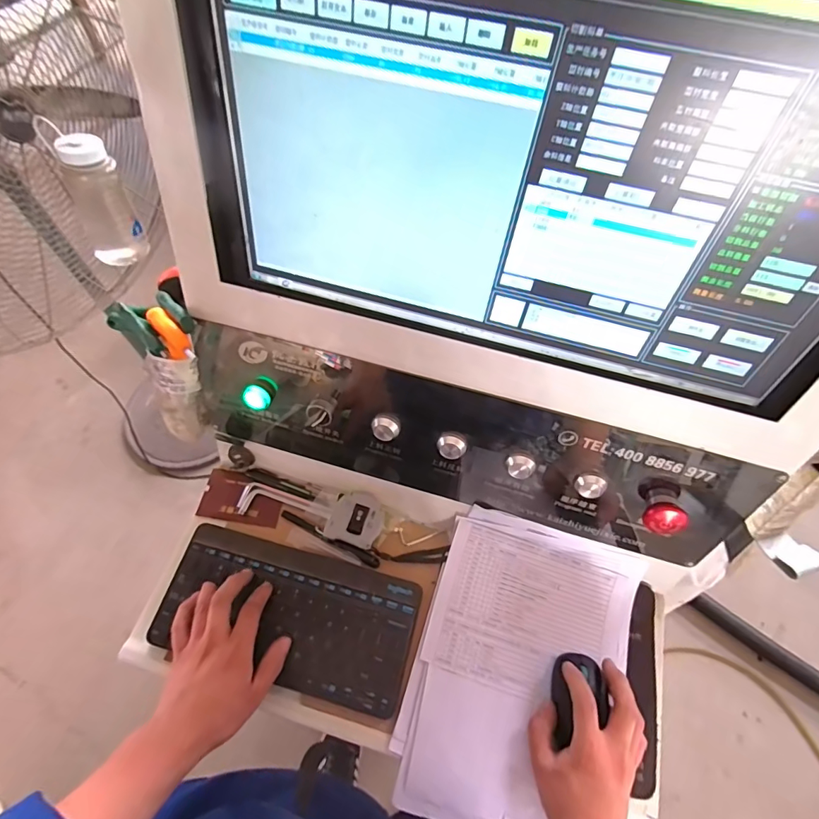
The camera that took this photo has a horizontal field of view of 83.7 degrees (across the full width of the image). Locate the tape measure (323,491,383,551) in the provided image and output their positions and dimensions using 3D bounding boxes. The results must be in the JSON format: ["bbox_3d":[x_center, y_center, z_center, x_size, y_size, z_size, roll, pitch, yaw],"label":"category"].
[{"bbox_3d":[-0.063,0.132,0.552,0.061,0.028,0.062,14,63,5],"label":"tape measure"}]

